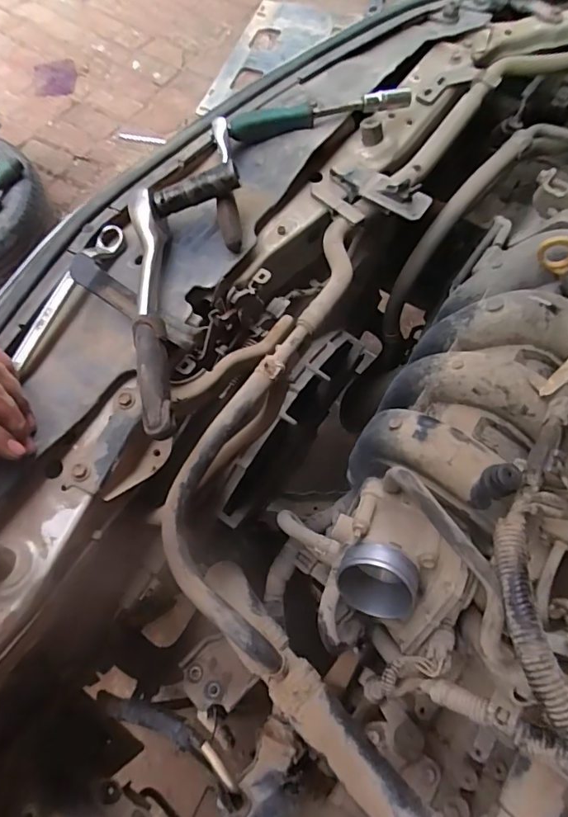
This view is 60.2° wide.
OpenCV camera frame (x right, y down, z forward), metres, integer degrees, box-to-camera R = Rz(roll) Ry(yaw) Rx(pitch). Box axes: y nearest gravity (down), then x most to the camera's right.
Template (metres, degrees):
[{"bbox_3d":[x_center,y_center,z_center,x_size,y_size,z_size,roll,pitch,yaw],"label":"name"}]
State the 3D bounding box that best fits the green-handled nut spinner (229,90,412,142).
[{"bbox_3d":[0.040,-0.300,0.506,0.188,0.031,0.028,-13,68,-4],"label":"green-handled nut spinner"}]

